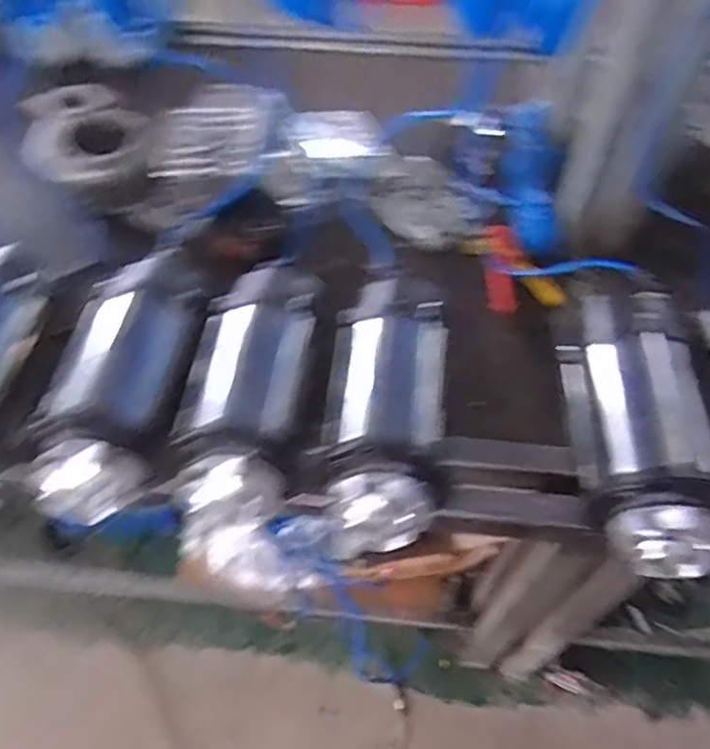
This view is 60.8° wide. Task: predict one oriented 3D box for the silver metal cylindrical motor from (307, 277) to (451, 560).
[{"bbox_3d":[0.027,0.039,0.664,0.137,0.115,0.286,6,54,4],"label":"silver metal cylindrical motor"}]

